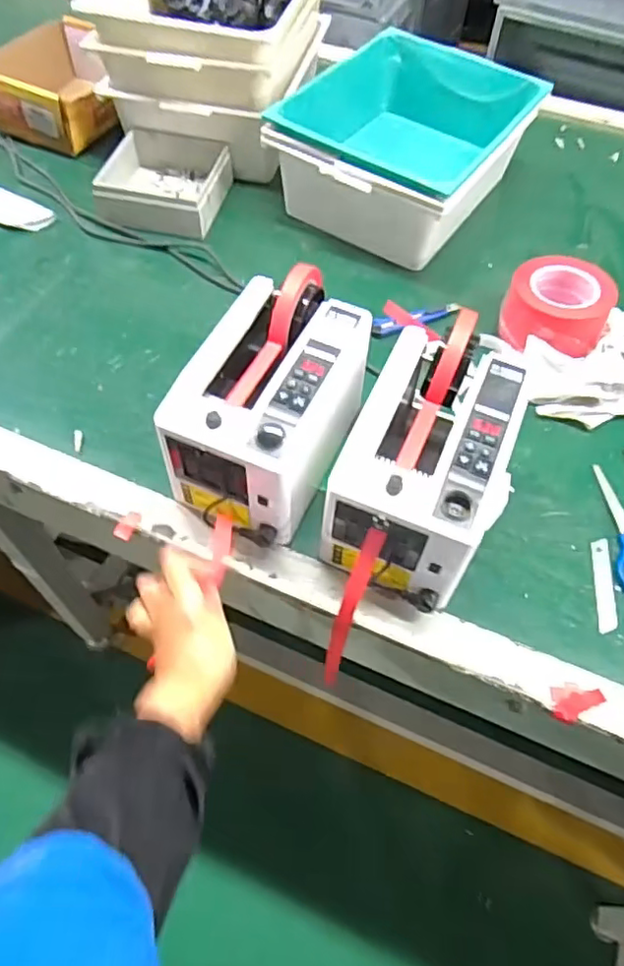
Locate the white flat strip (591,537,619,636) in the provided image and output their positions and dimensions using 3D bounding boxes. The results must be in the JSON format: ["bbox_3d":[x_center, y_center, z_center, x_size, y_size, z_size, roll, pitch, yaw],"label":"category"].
[{"bbox_3d":[0.300,0.103,0.622,0.023,0.005,0.103,10,59,3],"label":"white flat strip"}]

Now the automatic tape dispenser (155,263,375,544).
[{"bbox_3d":[-0.041,-0.082,0.609,0.131,0.137,0.228,21,60,12],"label":"automatic tape dispenser"}]

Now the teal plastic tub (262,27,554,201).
[{"bbox_3d":[0.144,-0.515,0.918,0.299,0.131,0.352,28,62,16],"label":"teal plastic tub"}]

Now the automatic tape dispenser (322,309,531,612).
[{"bbox_3d":[0.111,-0.015,0.596,0.137,0.162,0.239,20,60,11],"label":"automatic tape dispenser"}]

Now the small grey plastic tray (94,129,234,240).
[{"bbox_3d":[-0.231,-0.449,0.912,0.186,0.051,0.185,12,58,6],"label":"small grey plastic tray"}]

